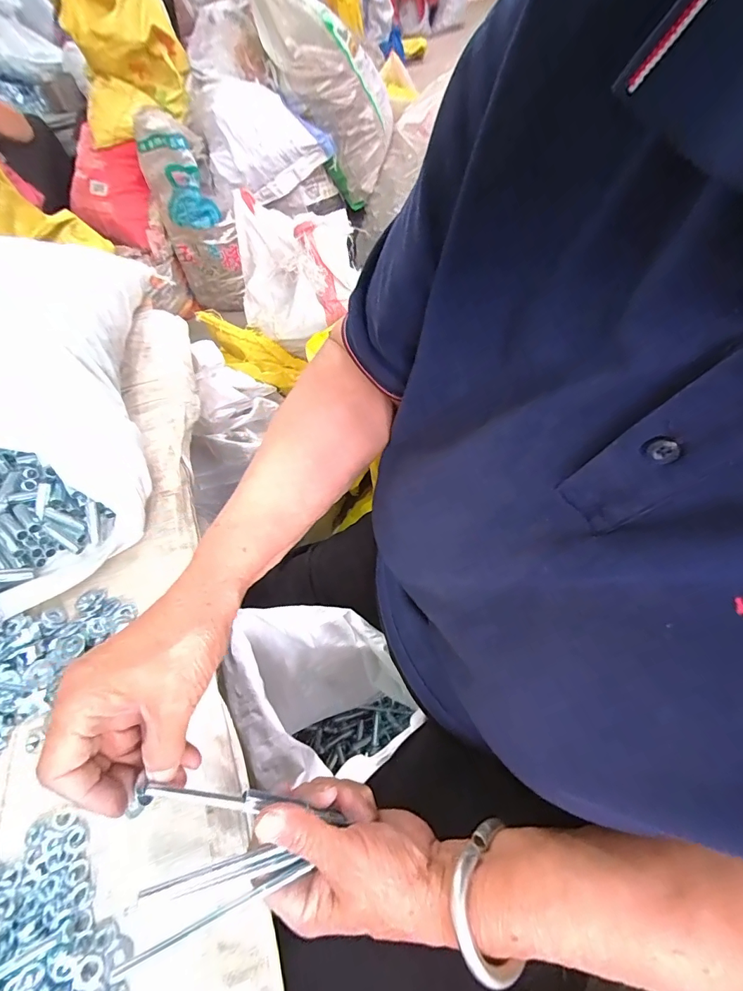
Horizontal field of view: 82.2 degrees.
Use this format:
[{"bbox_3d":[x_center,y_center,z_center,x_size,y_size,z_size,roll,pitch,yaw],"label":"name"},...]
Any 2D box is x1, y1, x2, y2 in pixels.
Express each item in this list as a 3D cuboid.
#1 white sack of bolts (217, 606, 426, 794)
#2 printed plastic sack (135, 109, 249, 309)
[{"bbox_3d":[-0.049,0.278,0.583,0.188,0.268,0.174,-9,53,1],"label":"white sack of bolts"},{"bbox_3d":[-0.560,-0.879,1.381,0.189,0.519,0.170,-33,56,-16],"label":"printed plastic sack"}]

